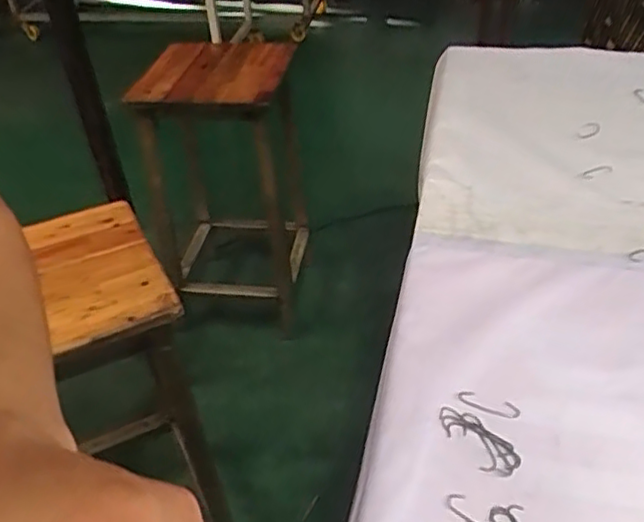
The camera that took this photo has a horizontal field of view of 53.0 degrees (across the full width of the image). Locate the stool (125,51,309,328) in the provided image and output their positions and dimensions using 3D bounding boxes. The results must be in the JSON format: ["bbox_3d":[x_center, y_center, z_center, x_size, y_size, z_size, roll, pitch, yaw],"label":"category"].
[{"bbox_3d":[-0.212,-0.177,1.463,0.320,0.575,0.293,2,40,9],"label":"stool"}]

